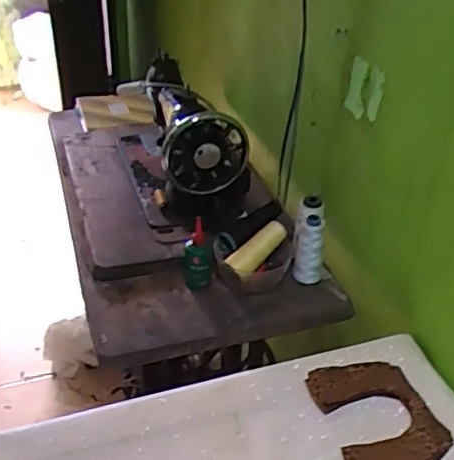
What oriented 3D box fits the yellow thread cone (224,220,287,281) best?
[{"bbox_3d":[0.050,0.025,0.918,0.032,0.041,0.118,27,56,36],"label":"yellow thread cone"}]

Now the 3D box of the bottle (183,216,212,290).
[{"bbox_3d":[-0.046,0.043,0.909,0.044,0.109,0.045,2,34,-1],"label":"bottle"}]

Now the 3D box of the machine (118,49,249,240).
[{"bbox_3d":[-0.099,-0.169,1.094,0.170,0.214,0.377,-10,36,-19],"label":"machine"}]

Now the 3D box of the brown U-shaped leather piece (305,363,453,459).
[{"bbox_3d":[0.186,0.227,0.715,0.130,0.011,0.163,-11,44,-15],"label":"brown U-shaped leather piece"}]

